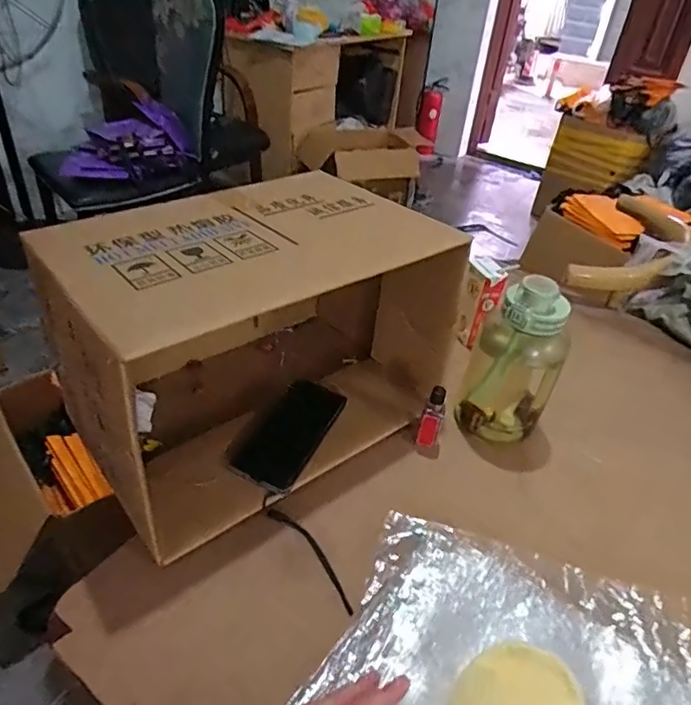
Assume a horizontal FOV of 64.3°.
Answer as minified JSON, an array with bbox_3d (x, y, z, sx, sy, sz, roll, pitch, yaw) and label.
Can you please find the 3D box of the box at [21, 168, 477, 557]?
[{"bbox_3d":[-0.102,-0.014,0.659,0.412,0.268,0.266,-25,47,-34],"label":"box"}]

